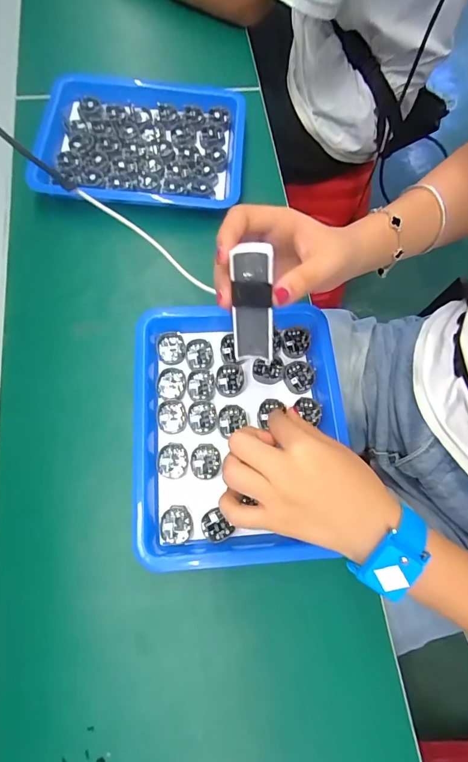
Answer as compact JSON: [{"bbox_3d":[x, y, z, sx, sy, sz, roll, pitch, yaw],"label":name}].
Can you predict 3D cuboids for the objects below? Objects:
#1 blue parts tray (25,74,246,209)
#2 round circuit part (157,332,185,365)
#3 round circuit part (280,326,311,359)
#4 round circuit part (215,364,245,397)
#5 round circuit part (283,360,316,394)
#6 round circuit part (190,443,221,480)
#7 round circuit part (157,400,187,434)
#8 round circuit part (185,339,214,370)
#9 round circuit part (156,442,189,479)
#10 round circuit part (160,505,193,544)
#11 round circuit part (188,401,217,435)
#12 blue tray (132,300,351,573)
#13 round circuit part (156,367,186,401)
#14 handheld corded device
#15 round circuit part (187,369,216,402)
[{"bbox_3d":[-0.101,-0.262,0.450,0.222,0.026,0.168,1,70,-2],"label":"blue parts tray"},{"bbox_3d":[-0.058,-0.030,0.372,0.024,0.008,0.030,-11,71,-6],"label":"round circuit part"},{"bbox_3d":[0.058,-0.036,0.380,0.026,0.008,0.028,1,70,-2],"label":"round circuit part"},{"bbox_3d":[-0.004,0.000,0.364,0.026,0.005,0.029,-11,71,-6],"label":"round circuit part"},{"bbox_3d":[0.060,-0.004,0.367,0.027,0.006,0.028,1,70,-2],"label":"round circuit part"},{"bbox_3d":[-0.023,0.067,0.337,0.024,0.004,0.028,10,70,2],"label":"round circuit part"},{"bbox_3d":[-0.053,0.030,0.348,0.024,0.004,0.028,-13,71,-7],"label":"round circuit part"},{"bbox_3d":[-0.031,-0.025,0.368,0.024,0.004,0.028,-9,71,-5],"label":"round circuit part"},{"bbox_3d":[-0.051,0.066,0.336,0.025,0.005,0.028,7,70,1],"label":"round circuit part"},{"bbox_3d":[-0.045,0.112,0.320,0.024,0.004,0.027,-11,71,-6],"label":"round circuit part"},{"bbox_3d":[-0.027,0.031,0.351,0.024,0.004,0.028,-11,71,-6],"label":"round circuit part"},{"bbox_3d":[0.006,0.038,0.351,0.183,0.035,0.215,-5,70,-4],"label":"blue tray"},{"bbox_3d":[-0.055,0.003,0.358,0.026,0.004,0.029,-2,70,-3],"label":"round circuit part"},{"bbox_3d":[0.012,-0.049,0.278,0.025,0.080,0.016,-6,37,-4],"label":"handheld corded device"},{"bbox_3d":[-0.029,0.004,0.361,0.025,0.005,0.029,-2,70,-3],"label":"round circuit part"}]

